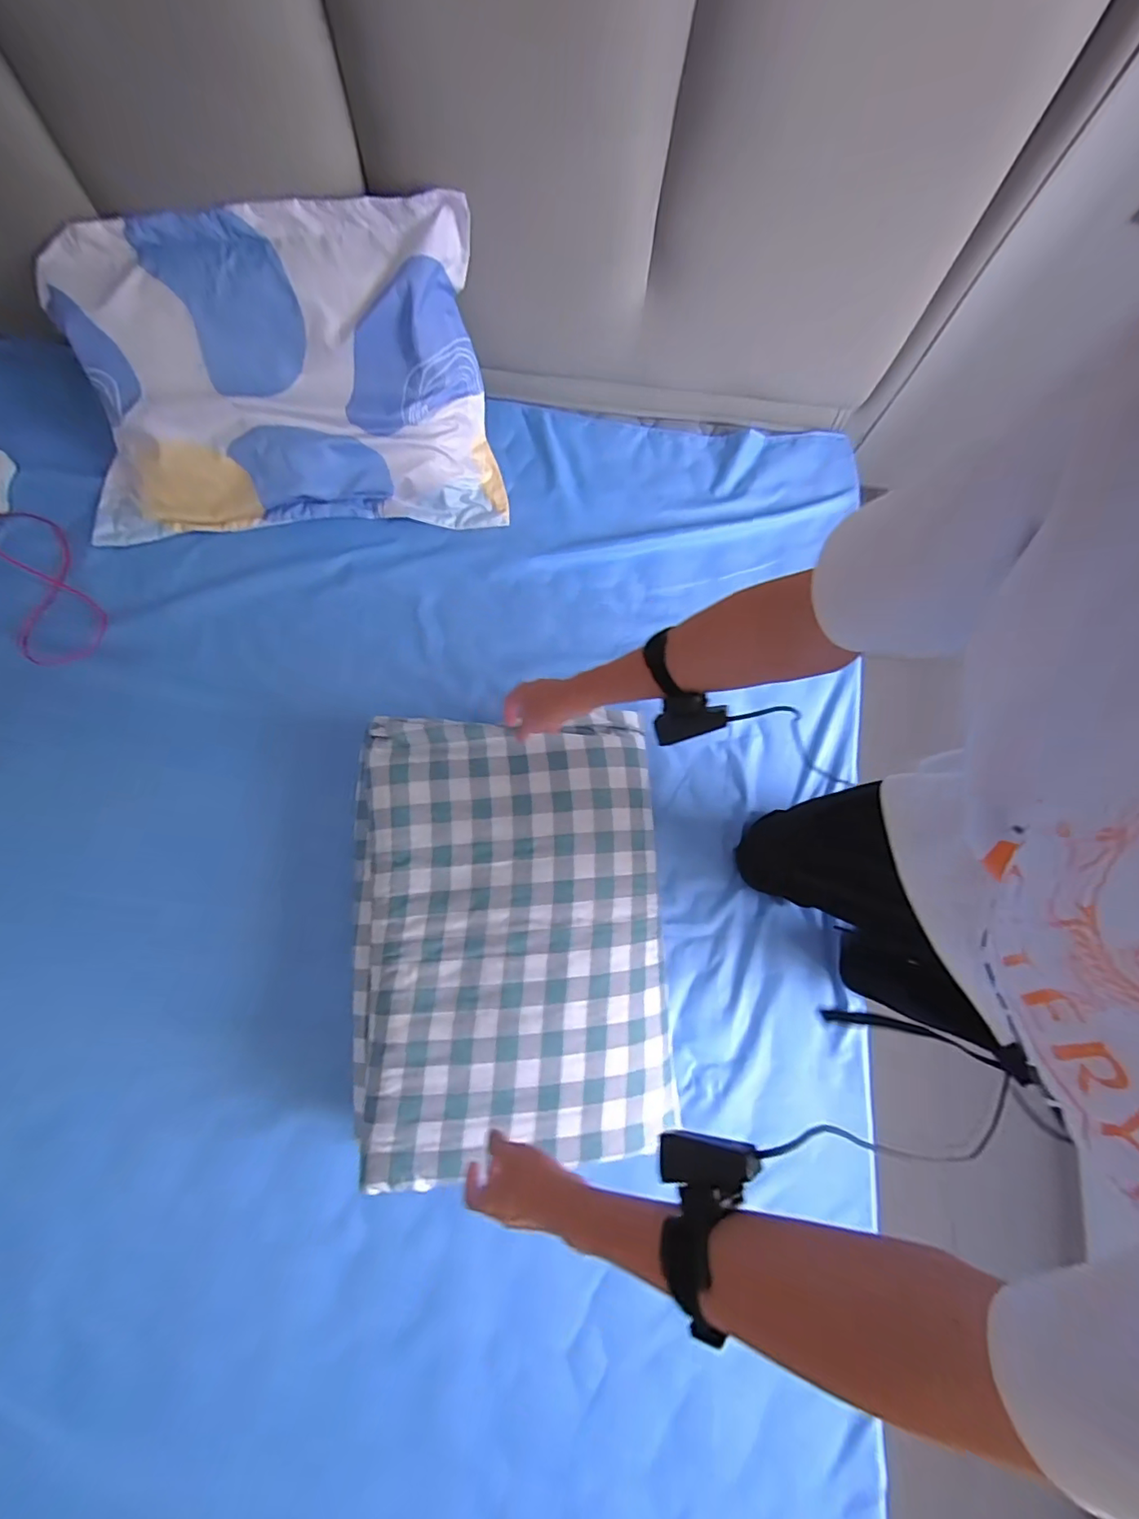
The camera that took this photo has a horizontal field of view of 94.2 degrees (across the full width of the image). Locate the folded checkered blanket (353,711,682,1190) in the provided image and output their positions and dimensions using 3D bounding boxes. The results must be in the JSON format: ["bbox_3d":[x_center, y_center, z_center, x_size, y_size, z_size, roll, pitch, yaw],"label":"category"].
[{"bbox_3d":[-0.087,0.216,0.718,0.418,0.097,0.545,-4,78,-2],"label":"folded checkered blanket"}]

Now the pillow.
[{"bbox_3d":[-0.477,-0.602,0.858,0.672,0.115,0.412,-1,121,1],"label":"pillow"}]

